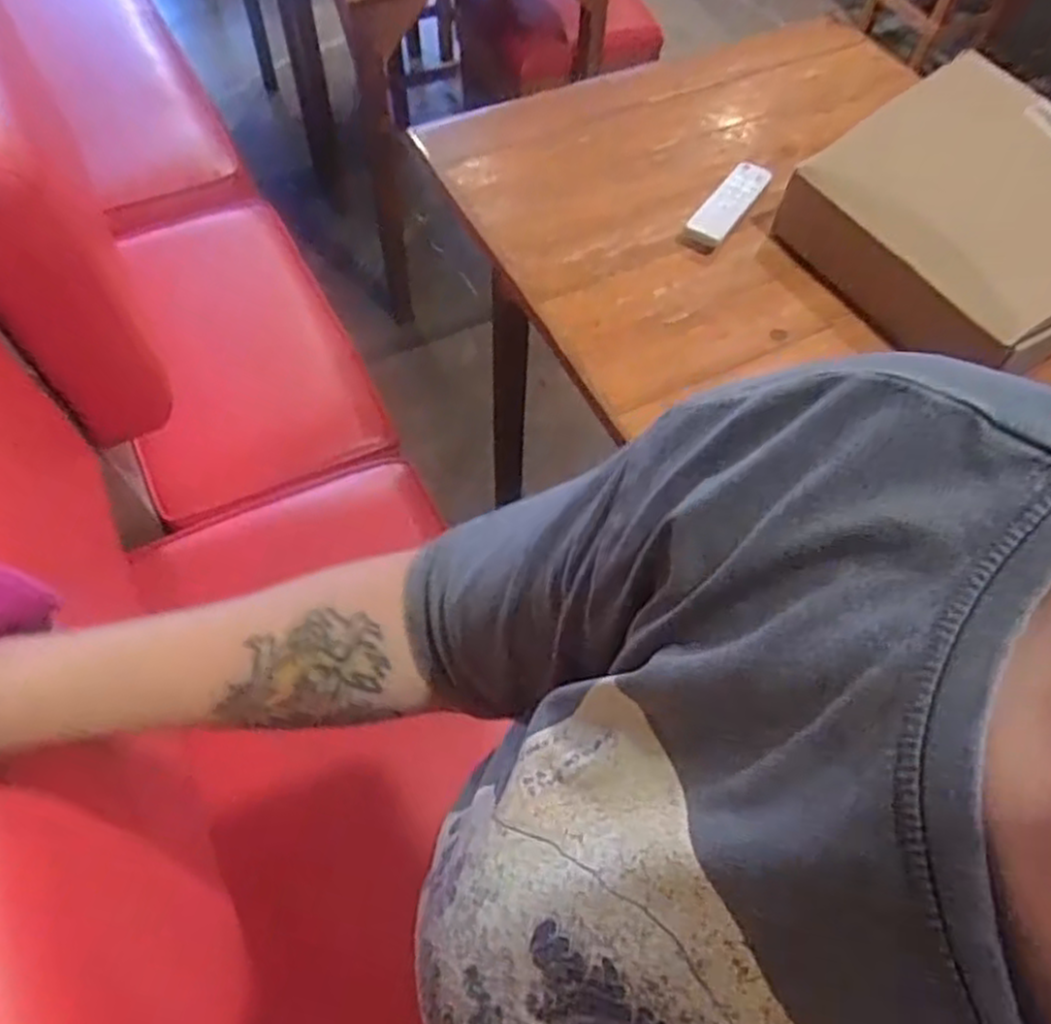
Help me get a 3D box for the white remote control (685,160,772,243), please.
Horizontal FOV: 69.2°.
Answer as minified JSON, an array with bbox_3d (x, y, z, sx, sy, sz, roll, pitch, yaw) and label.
[{"bbox_3d":[0.219,-0.333,0.811,0.041,0.017,0.140,30,64,15],"label":"white remote control"}]

